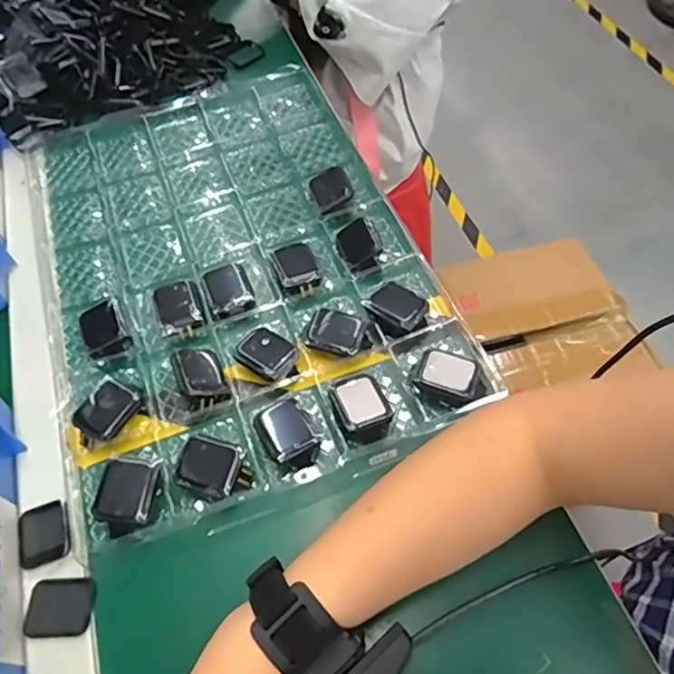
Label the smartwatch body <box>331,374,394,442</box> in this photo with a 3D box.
[{"bbox_3d":[0.017,0.047,0.399,0.034,0.009,0.047,-20,58,-9],"label":"smartwatch body"}]

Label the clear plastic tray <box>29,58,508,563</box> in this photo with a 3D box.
[{"bbox_3d":[-0.095,-0.077,0.488,0.295,0.022,0.437,-20,58,-9],"label":"clear plastic tray"}]

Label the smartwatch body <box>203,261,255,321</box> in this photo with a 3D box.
[{"bbox_3d":[-0.087,-0.036,0.465,0.034,0.017,0.049,-19,58,-8],"label":"smartwatch body"}]

